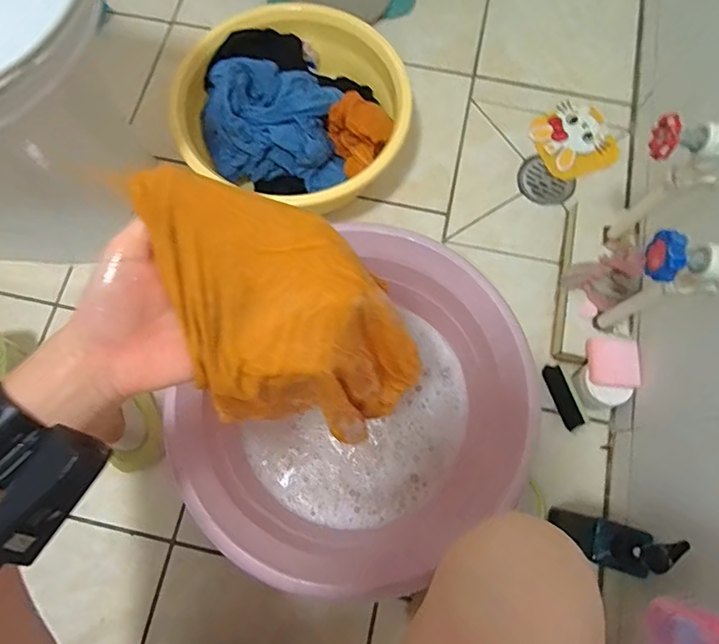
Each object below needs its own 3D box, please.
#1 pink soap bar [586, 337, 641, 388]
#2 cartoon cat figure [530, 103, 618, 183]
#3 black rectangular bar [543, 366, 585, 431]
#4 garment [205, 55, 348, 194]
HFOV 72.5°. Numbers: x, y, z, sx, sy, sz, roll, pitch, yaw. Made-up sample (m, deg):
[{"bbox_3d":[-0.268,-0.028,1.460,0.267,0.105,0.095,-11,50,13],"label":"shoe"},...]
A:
[{"bbox_3d":[0.378,0.061,0.732,0.067,0.026,0.074,9,75,3],"label":"pink soap bar"},{"bbox_3d":[0.404,-0.343,0.925,0.138,0.010,0.149,-17,77,-3],"label":"cartoon cat figure"},{"bbox_3d":[0.321,0.118,0.774,0.026,0.021,0.100,-19,75,-5],"label":"black rectangular bar"},{"bbox_3d":[-0.136,-0.326,0.789,0.220,0.112,0.167,5,74,2],"label":"garment"}]

